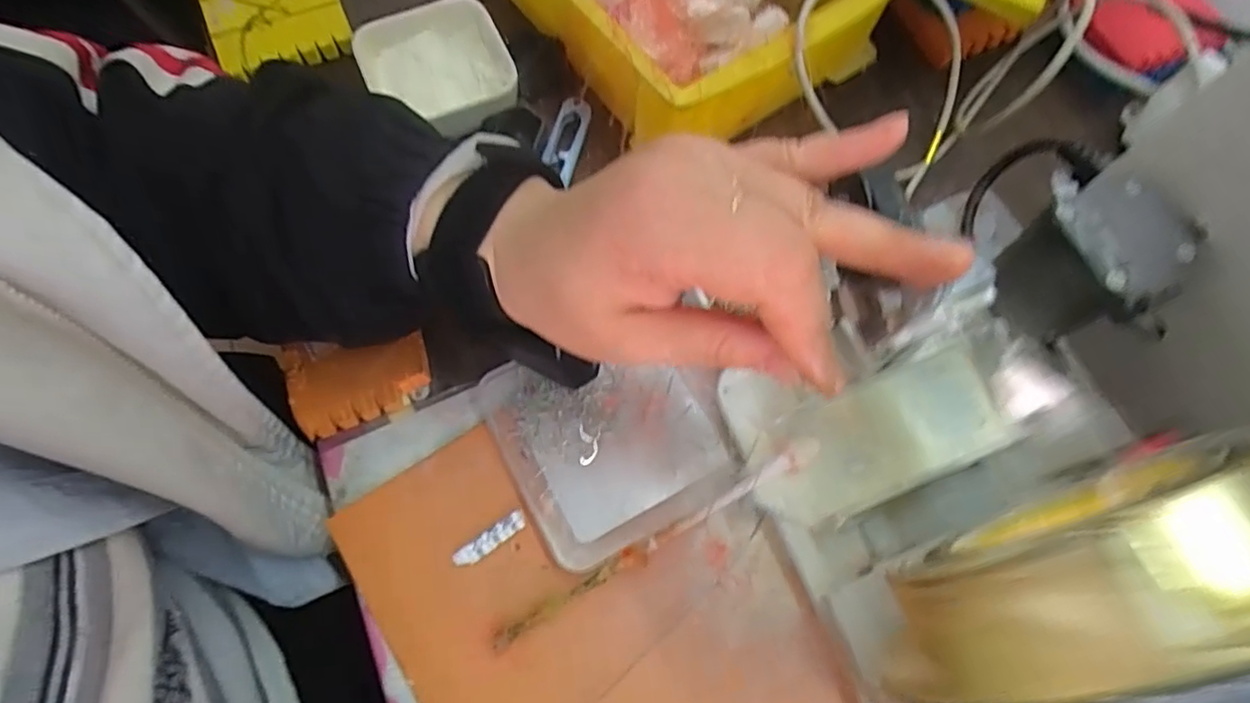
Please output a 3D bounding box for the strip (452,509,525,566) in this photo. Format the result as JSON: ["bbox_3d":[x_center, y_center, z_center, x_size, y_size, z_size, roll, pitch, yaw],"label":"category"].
[{"bbox_3d":[-0.063,0.088,0.293,0.037,0.004,0.009,-34,74,-12],"label":"strip"}]

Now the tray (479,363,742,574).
[{"bbox_3d":[-0.007,0.040,0.308,0.101,0.015,0.103,-26,73,-9],"label":"tray"}]

